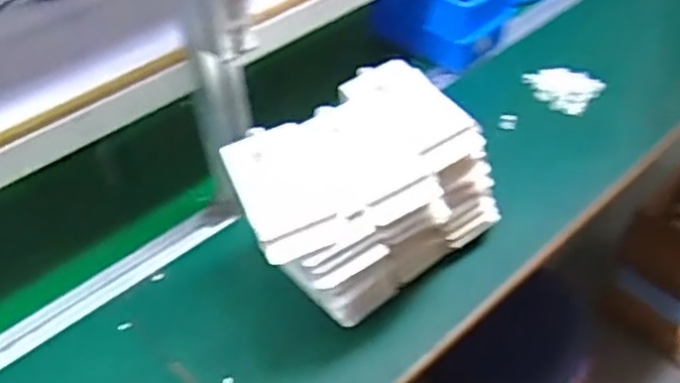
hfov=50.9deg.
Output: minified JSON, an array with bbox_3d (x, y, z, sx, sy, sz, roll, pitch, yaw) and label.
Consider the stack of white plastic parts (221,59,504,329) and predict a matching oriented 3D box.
[{"bbox_3d":[0.026,0.004,0.787,0.287,0.168,0.167,-26,49,-25],"label":"stack of white plastic parts"}]

